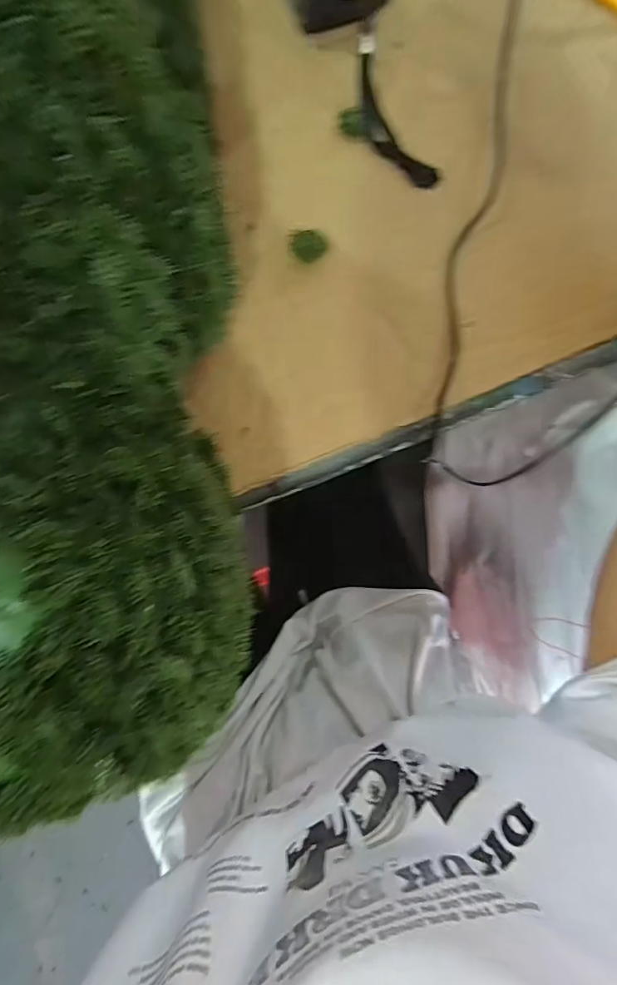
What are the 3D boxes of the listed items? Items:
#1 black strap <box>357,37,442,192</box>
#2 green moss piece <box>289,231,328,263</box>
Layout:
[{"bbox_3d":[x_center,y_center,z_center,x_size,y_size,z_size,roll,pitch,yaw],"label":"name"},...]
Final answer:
[{"bbox_3d":[0.062,-0.280,0.352,0.029,0.025,0.107,-36,90,-4],"label":"black strap"},{"bbox_3d":[0.001,-0.186,0.351,0.028,0.017,0.017,-14,89,-4],"label":"green moss piece"}]

